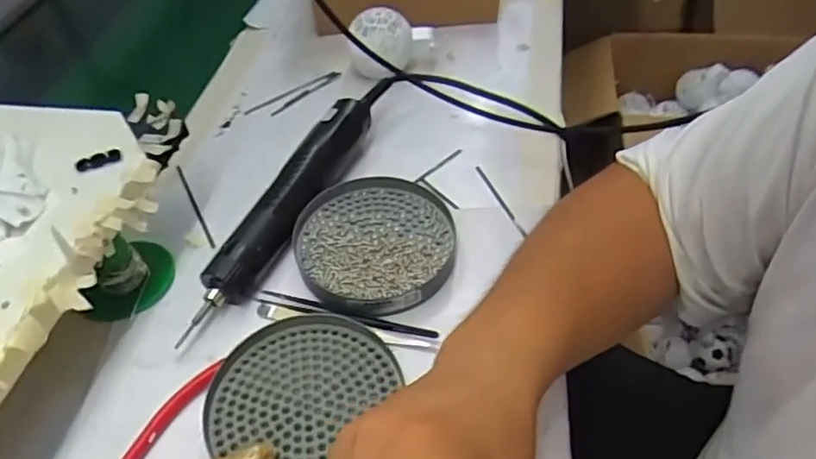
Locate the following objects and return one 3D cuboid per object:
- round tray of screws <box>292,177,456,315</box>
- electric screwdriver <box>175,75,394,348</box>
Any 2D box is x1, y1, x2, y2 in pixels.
[{"bbox_3d":[-0.024,0.010,0.434,0.111,0.019,0.116,-2,48,2],"label":"round tray of screws"},{"bbox_3d":[-0.081,-0.032,0.454,0.030,0.032,0.250,17,51,19],"label":"electric screwdriver"}]

